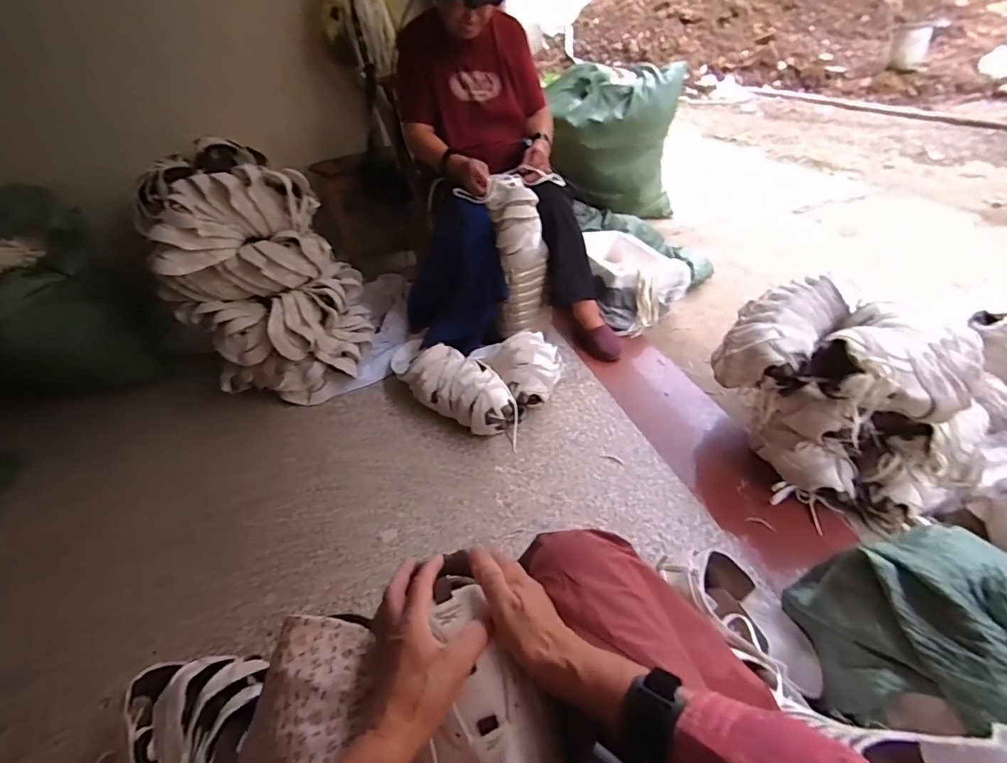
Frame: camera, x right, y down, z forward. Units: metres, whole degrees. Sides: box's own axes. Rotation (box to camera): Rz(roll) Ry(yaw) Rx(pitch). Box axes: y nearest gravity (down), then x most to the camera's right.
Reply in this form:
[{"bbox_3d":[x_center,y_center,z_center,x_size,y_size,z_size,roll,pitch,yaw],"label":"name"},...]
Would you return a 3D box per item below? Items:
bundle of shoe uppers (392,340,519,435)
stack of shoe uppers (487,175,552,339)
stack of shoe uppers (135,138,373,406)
[{"bbox_3d":[-0.157,-0.007,1.294,0.163,0.119,0.476,-33,45,-27],"label":"bundle of shoe uppers"},{"bbox_3d":[0.044,-0.335,1.380,0.160,0.404,0.153,-5,39,4],"label":"stack of shoe uppers"},{"bbox_3d":[-0.638,-0.260,1.306,0.455,0.580,0.331,-15,40,-8],"label":"stack of shoe uppers"}]

